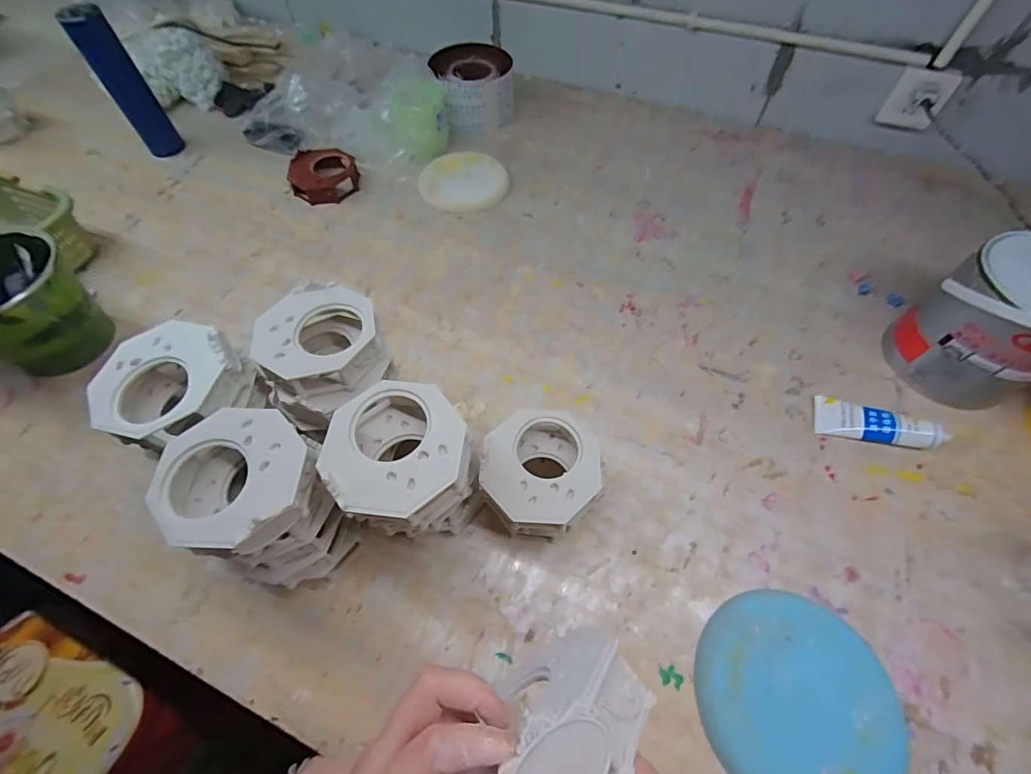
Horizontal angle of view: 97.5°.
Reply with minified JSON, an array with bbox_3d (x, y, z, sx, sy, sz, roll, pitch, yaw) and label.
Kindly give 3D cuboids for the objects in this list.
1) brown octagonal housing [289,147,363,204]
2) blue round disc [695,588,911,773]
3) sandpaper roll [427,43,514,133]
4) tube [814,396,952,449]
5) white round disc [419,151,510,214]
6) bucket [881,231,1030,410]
[{"bbox_3d":[-0.348,-0.385,0.822,0.119,0.036,0.112,-15,60,-9],"label":"brown octagonal housing"},{"bbox_3d":[0.269,0.296,0.427,0.180,0.021,0.177,0,59,0],"label":"blue round disc"},{"bbox_3d":[-0.081,-0.600,0.913,0.145,0.107,0.137,0,59,0],"label":"sandpaper roll"},{"bbox_3d":[0.460,0.046,0.571,0.146,0.032,0.051,13,59,7],"label":"tube"},{"bbox_3d":[-0.094,-0.376,0.827,0.157,0.022,0.157,0,59,0],"label":"white round disc"},{"bbox_3d":[0.597,-0.073,0.563,0.135,0.168,0.156,-24,62,-14],"label":"bucket"}]

